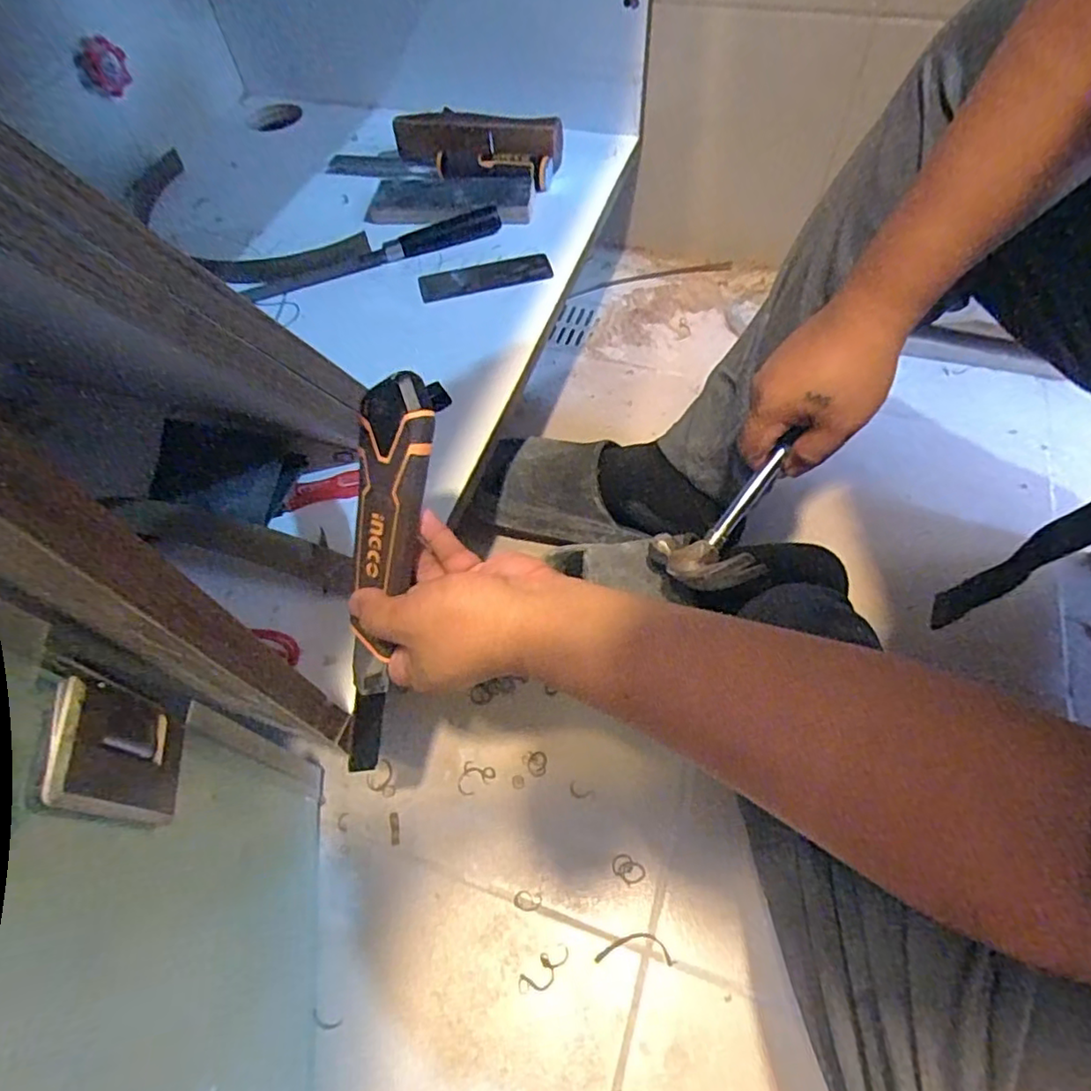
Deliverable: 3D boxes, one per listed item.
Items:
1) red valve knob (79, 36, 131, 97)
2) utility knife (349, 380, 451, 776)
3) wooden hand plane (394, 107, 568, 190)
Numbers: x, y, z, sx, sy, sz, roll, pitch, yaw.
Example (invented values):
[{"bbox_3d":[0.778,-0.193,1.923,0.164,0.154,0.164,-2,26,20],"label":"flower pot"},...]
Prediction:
[{"bbox_3d":[-0.486,-0.532,0.682,0.014,0.054,0.046,27,64,18],"label":"red valve knob"},{"bbox_3d":[-0.101,0.027,0.374,0.044,0.252,0.021,16,19,12],"label":"utility knife"},{"bbox_3d":[-0.081,-0.460,0.711,0.198,0.043,0.077,15,61,12],"label":"wooden hand plane"}]

